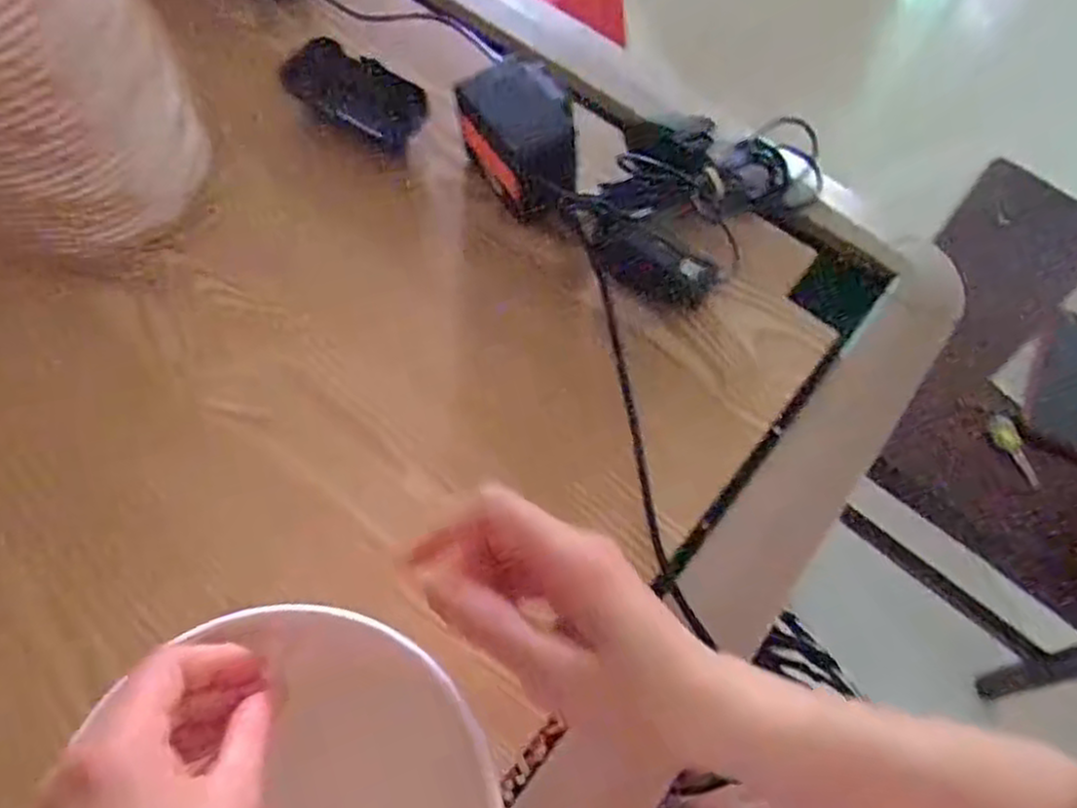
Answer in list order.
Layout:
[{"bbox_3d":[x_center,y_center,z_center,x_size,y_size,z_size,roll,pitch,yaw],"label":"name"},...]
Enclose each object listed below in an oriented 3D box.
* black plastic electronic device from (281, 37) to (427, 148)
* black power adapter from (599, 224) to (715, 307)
[{"bbox_3d":[-0.133,-0.227,0.559,0.107,0.021,0.050,30,70,12],"label":"black plastic electronic device"},{"bbox_3d":[0.076,-0.088,0.491,0.073,0.021,0.036,23,69,10],"label":"black power adapter"}]

